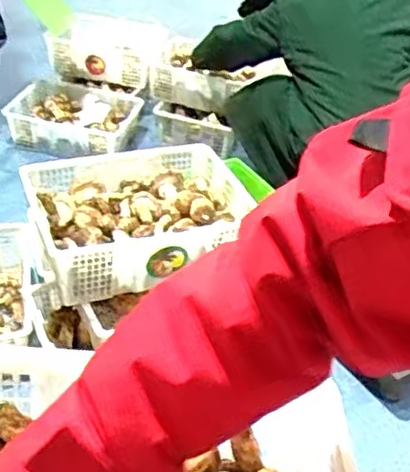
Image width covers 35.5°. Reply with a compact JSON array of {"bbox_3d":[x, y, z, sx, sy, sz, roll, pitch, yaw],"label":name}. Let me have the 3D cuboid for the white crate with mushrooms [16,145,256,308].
[{"bbox_3d":[-0.140,-0.030,1.416,0.454,0.184,0.295,-10,41,-21],"label":"white crate with mushrooms"}]

